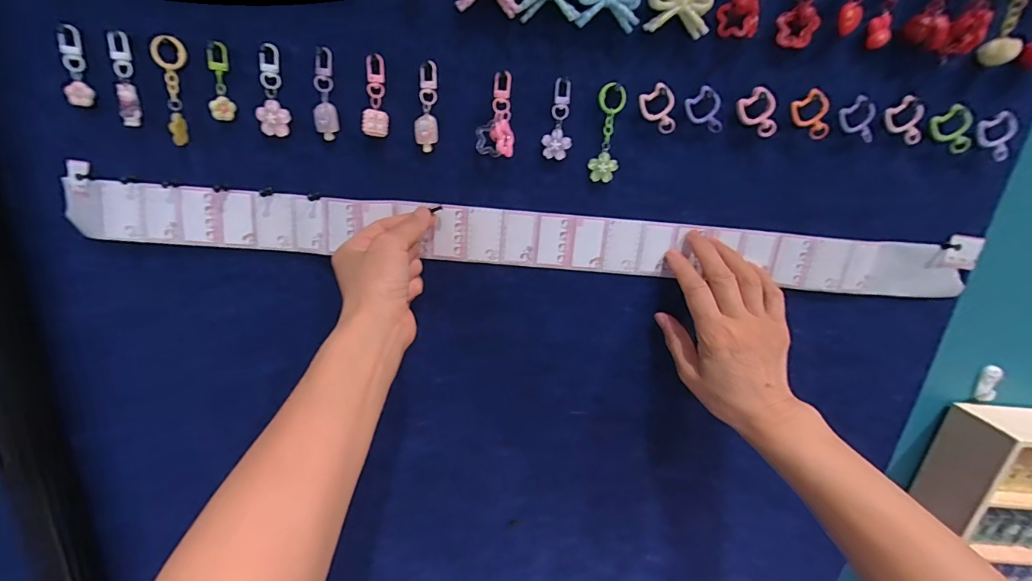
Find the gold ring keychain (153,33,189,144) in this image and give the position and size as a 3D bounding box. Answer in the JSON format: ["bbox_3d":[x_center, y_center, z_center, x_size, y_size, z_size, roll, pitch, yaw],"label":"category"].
[{"bbox_3d":[-0.276,-0.159,0.349,0.021,0.079,0.014,8,13,-16],"label":"gold ring keychain"}]

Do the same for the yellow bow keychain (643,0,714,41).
[{"bbox_3d":[0.126,-0.230,0.328,0.046,0.061,0.016,6,19,0],"label":"yellow bow keychain"}]

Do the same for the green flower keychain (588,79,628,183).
[{"bbox_3d":[0.078,-0.132,0.369,0.023,0.077,0.006,10,19,11],"label":"green flower keychain"}]

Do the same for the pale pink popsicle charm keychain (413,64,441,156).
[{"bbox_3d":[-0.073,-0.151,0.360,0.021,0.067,0.007,3,19,-8],"label":"pale pink popsicle charm keychain"}]

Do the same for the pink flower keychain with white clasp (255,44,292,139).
[{"bbox_3d":[-0.199,-0.162,0.355,0.025,0.067,0.004,4,19,-5],"label":"pink flower keychain with white clasp"}]

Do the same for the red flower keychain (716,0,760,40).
[{"bbox_3d":[0.172,-0.228,0.327,0.030,0.062,0.012,15,21,25],"label":"red flower keychain"}]

